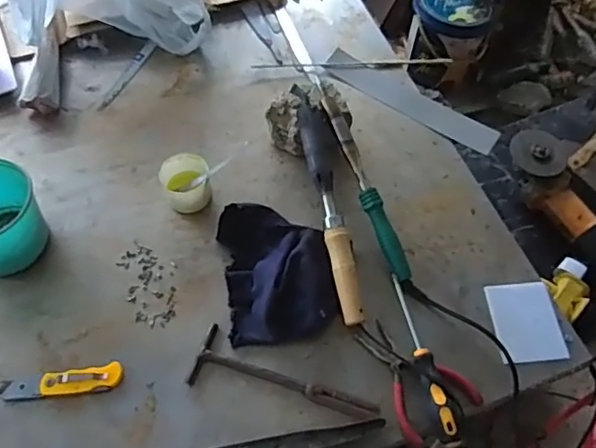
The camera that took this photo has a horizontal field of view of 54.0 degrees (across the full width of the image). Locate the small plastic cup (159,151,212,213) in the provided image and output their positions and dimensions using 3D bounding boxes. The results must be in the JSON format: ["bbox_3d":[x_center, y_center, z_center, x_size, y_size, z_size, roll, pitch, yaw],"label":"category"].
[{"bbox_3d":[-0.153,-0.054,0.807,0.066,0.050,0.071,1,60,-2],"label":"small plastic cup"}]

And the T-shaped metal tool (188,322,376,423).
[{"bbox_3d":[-0.018,0.191,0.679,0.220,0.011,0.069,21,62,9],"label":"T-shaped metal tool"}]

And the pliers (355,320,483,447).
[{"bbox_3d":[0.132,0.176,0.689,0.098,0.023,0.144,-31,66,-18],"label":"pliers"}]

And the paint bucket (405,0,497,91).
[{"bbox_3d":[0.437,-0.552,1.702,0.227,0.215,0.244,0,60,-1],"label":"paint bucket"}]

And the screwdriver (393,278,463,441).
[{"bbox_3d":[0.154,0.156,0.700,0.036,0.034,0.202,-11,62,-8],"label":"screwdriver"}]

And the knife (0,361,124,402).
[{"bbox_3d":[-0.277,0.187,0.681,0.142,0.015,0.031,-8,61,-7],"label":"knife"}]

